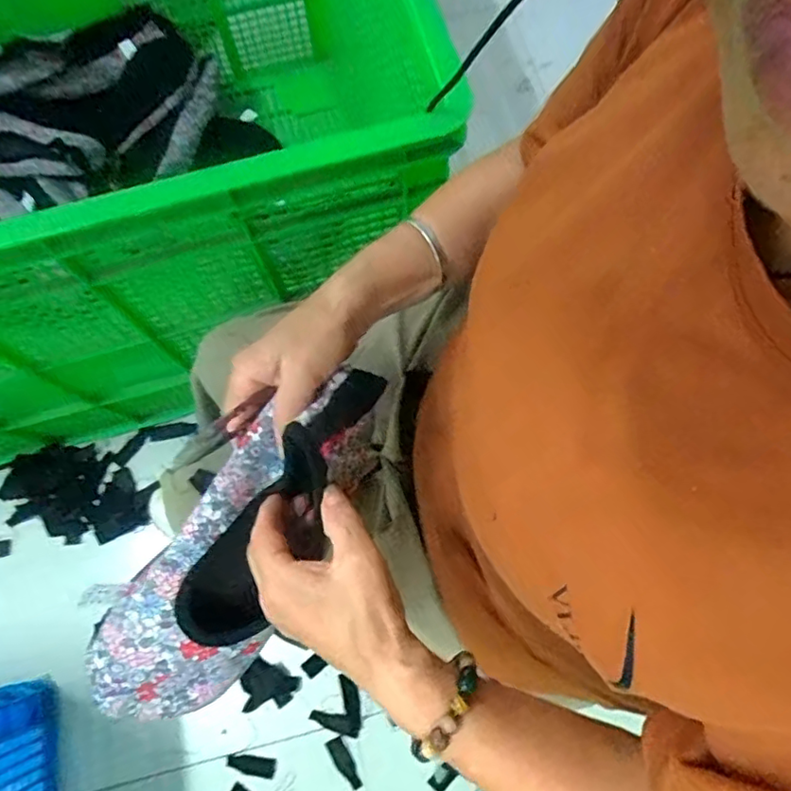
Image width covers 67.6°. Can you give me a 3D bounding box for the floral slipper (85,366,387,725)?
[{"bbox_3d":[-0.099,0.101,0.383,0.086,0.067,0.267,36,94,11],"label":"floral slipper"}]

